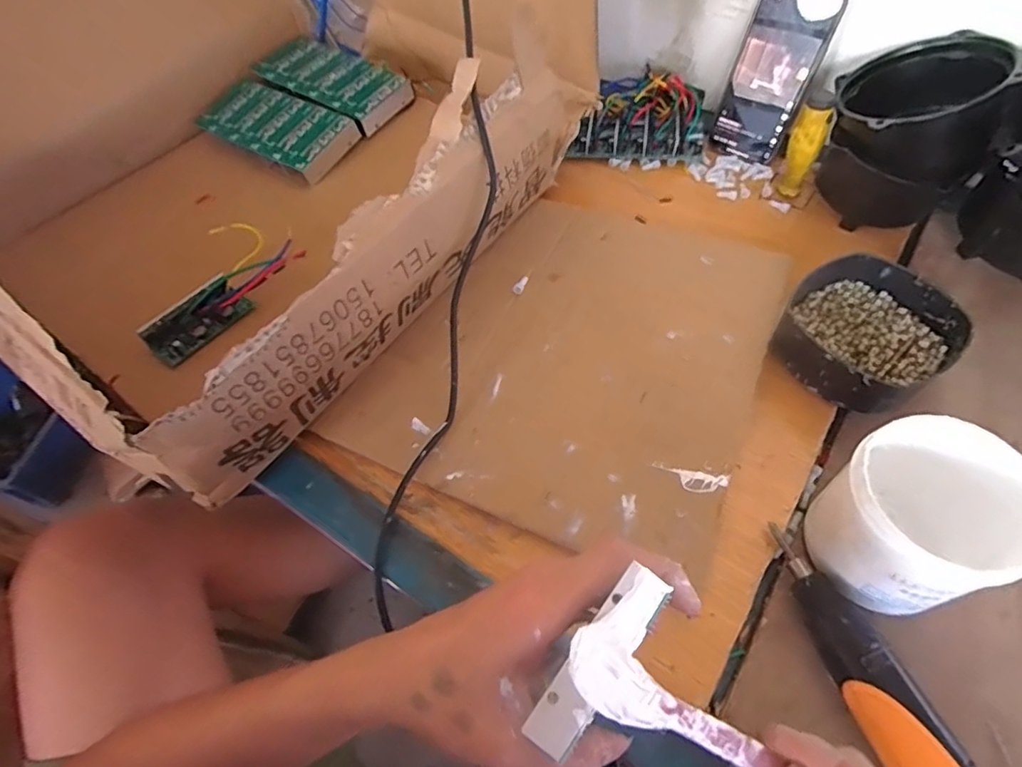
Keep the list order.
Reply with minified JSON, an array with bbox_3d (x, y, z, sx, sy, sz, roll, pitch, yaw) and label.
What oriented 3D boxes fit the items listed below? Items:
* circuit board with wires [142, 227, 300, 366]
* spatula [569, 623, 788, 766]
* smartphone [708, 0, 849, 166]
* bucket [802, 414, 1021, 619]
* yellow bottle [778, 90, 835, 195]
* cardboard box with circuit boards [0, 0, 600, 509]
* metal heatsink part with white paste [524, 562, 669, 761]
[{"bbox_3d":[-0.247,-0.081,0.461,0.071,0.029,0.136,34,65,23],"label":"circuit board with wires"},{"bbox_3d":[0.062,0.128,0.217,0.089,0.004,0.026,32,63,-1],"label":"spatula"},{"bbox_3d":[0.269,-0.319,0.572,0.076,0.160,0.014,31,39,22],"label":"smartphone"},{"bbox_3d":[0.243,0.084,0.337,0.084,0.110,0.089,-2,57,3],"label":"bucket"},{"bbox_3d":[0.288,-0.230,0.542,0.030,0.107,0.025,28,63,20],"label":"yellow bottle"},{"bbox_3d":[-0.205,-0.234,0.505,0.396,0.206,0.575,31,64,21],"label":"cardboard box with circuit boards"},{"bbox_3d":[0.036,0.111,0.223,0.018,0.009,0.075,35,80,23],"label":"metal heatsink part with white paste"}]

